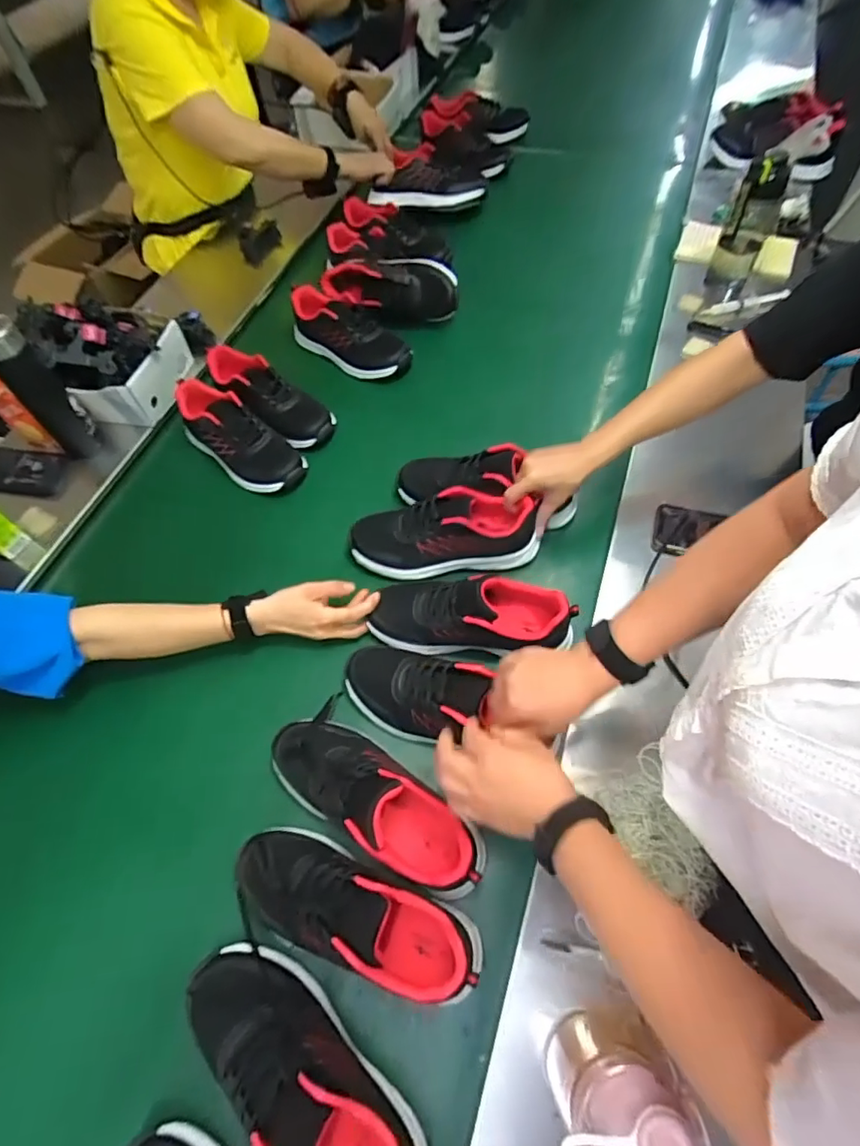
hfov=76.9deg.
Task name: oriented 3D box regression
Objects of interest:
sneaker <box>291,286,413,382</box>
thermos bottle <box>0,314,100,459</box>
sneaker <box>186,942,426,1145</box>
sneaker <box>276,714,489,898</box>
[{"bbox_3d":[-0.152,-0.442,1.006,0.250,0.093,0.100,36,68,20],"label":"sneaker"},{"bbox_3d":[-0.601,-0.281,0.824,0.068,0.218,0.064,-41,67,-18],"label":"thermos bottle"},{"bbox_3d":[-0.111,0.444,0.482,0.266,0.096,0.092,34,68,20],"label":"sneaker"},{"bbox_3d":[-0.062,0.237,0.584,0.257,0.081,0.093,30,66,18],"label":"sneaker"}]

